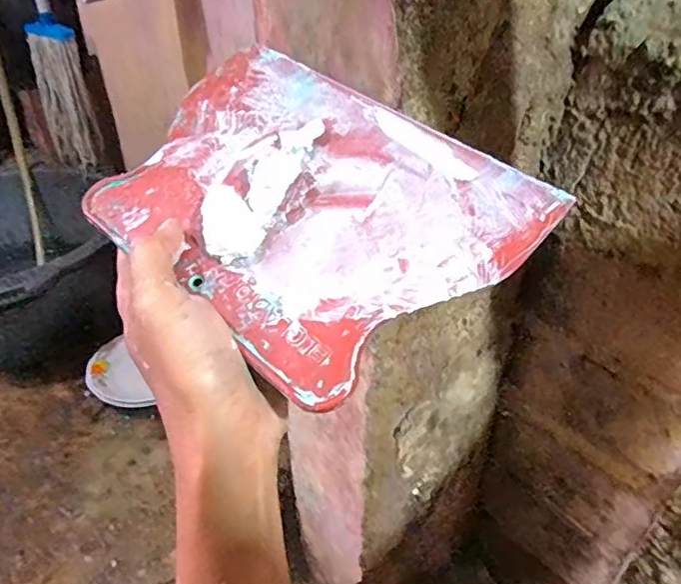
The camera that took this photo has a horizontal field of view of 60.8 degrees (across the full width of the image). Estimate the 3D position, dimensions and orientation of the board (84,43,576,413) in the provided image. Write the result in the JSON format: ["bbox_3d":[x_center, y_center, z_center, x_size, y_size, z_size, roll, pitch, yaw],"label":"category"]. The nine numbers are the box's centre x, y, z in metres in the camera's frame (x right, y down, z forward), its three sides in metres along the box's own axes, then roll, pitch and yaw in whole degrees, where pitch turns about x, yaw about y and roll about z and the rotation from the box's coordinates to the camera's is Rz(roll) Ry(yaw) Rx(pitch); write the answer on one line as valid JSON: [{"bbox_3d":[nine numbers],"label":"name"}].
[{"bbox_3d":[-0.022,-0.048,0.274,0.202,0.012,0.141,36,71,27],"label":"board"}]

